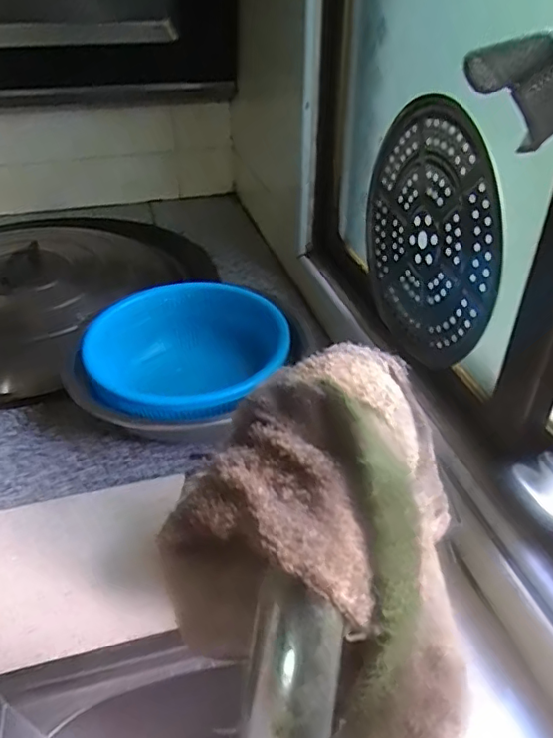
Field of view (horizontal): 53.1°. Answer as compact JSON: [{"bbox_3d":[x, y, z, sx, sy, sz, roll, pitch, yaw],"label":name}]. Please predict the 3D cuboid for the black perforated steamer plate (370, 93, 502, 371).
[{"bbox_3d":[0.163,-0.139,0.609,0.010,0.270,0.252,-8,56,-14],"label":"black perforated steamer plate"}]

